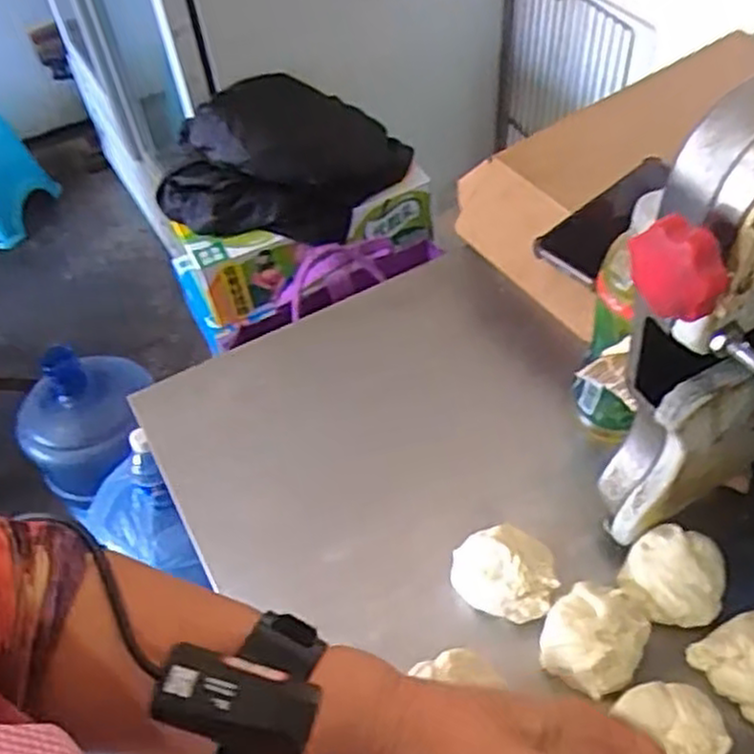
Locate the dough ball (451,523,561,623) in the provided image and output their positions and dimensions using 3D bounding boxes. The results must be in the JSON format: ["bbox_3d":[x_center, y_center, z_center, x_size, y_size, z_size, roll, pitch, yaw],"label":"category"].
[{"bbox_3d":[0.094,0.145,0.553,0.076,0.055,0.063,23,56,22],"label":"dough ball"}]

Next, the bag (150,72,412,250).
[{"bbox_3d":[-0.129,-0.300,1.049,0.341,0.158,0.195,-7,50,-1],"label":"bag"}]

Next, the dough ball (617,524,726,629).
[{"bbox_3d":[0.209,0.145,0.538,0.064,0.047,0.059,-2,51,3],"label":"dough ball"}]

